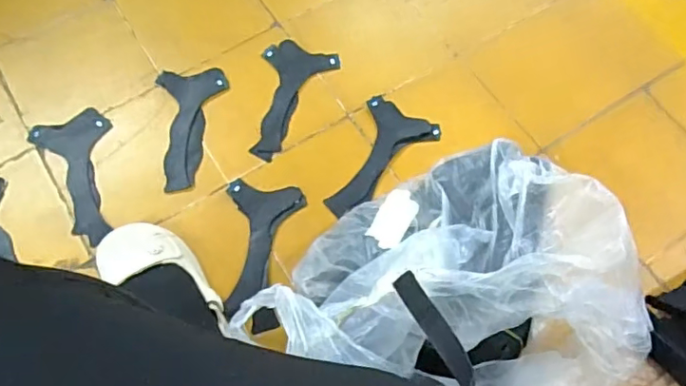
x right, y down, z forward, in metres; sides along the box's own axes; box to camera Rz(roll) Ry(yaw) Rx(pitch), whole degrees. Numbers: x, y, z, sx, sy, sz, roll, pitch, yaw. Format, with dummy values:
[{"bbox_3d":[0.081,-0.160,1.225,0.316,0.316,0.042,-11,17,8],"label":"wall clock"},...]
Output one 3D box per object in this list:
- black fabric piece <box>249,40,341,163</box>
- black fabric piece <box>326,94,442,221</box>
[{"bbox_3d":[-0.097,-0.149,0.843,0.105,0.004,0.199,29,70,12],"label":"black fabric piece"},{"bbox_3d":[0.051,-0.043,0.800,0.105,0.009,0.185,27,70,11],"label":"black fabric piece"}]

